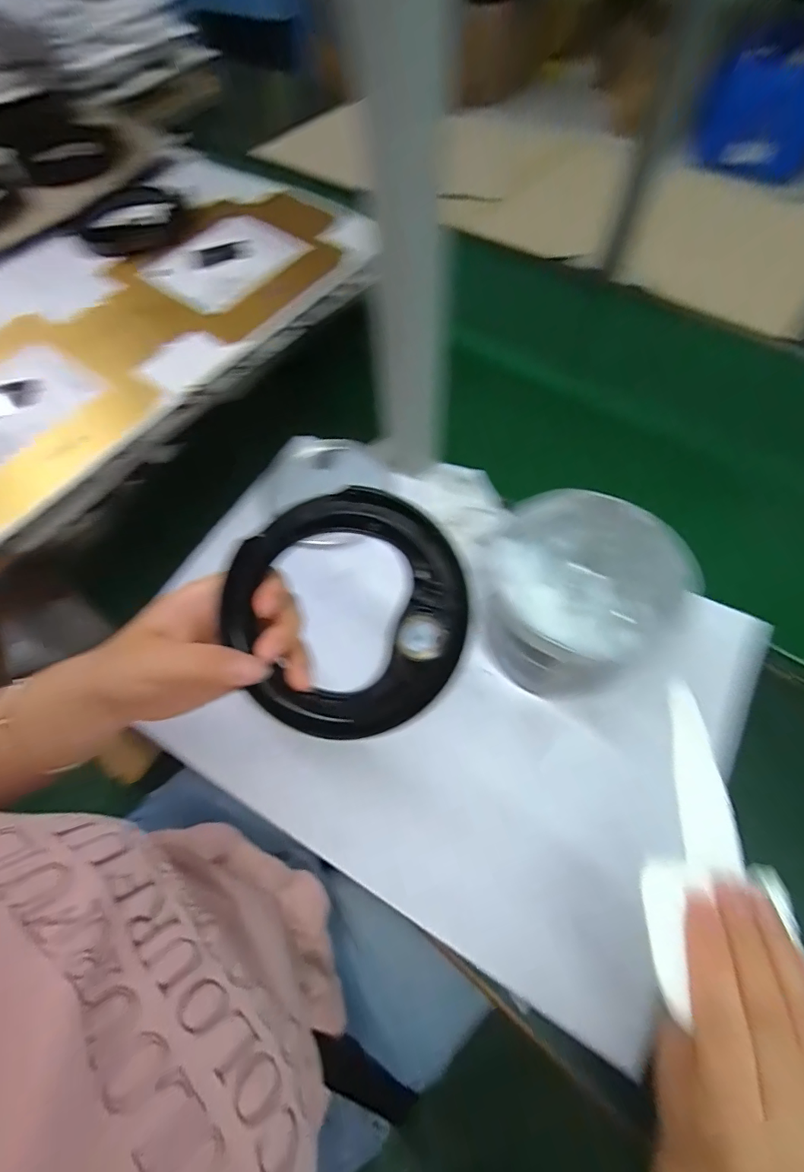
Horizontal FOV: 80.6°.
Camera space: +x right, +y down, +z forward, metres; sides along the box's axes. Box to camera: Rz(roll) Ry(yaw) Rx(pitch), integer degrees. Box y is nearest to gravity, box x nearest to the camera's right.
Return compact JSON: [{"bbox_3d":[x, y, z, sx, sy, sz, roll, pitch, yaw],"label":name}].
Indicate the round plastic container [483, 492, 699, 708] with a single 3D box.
[{"bbox_3d":[0.135,0.009,0.368,0.131,0.106,0.137,-1,62,2],"label":"round plastic container"}]

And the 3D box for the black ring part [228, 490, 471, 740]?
[{"bbox_3d":[-0.028,0.016,0.258,0.125,0.011,0.126,-22,94,-2],"label":"black ring part"}]

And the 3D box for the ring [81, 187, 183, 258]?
[{"bbox_3d":[-0.294,-0.398,0.518,0.099,0.017,0.114,-14,62,-5],"label":"ring"}]

